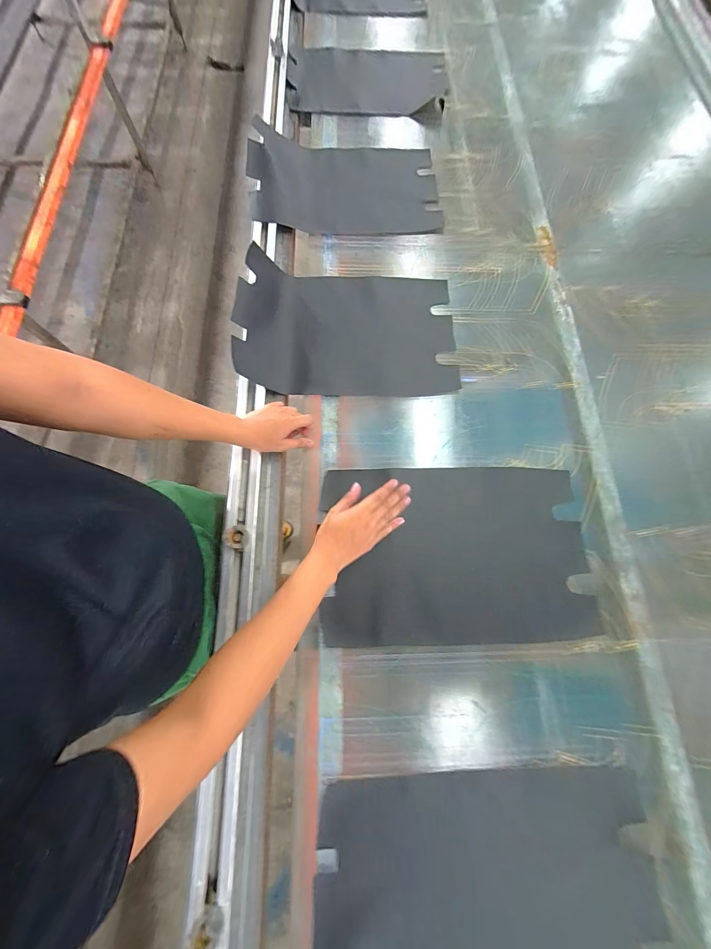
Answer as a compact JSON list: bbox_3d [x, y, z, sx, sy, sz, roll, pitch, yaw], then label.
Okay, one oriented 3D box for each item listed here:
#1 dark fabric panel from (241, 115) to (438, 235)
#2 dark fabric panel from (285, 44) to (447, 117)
[{"bbox_3d":[-0.029,-0.758,0.835,0.482,0.048,0.309,-1,75,-1],"label":"dark fabric panel"},{"bbox_3d":[0.032,-1.206,0.990,0.484,0.040,0.368,4,73,-1],"label":"dark fabric panel"}]

